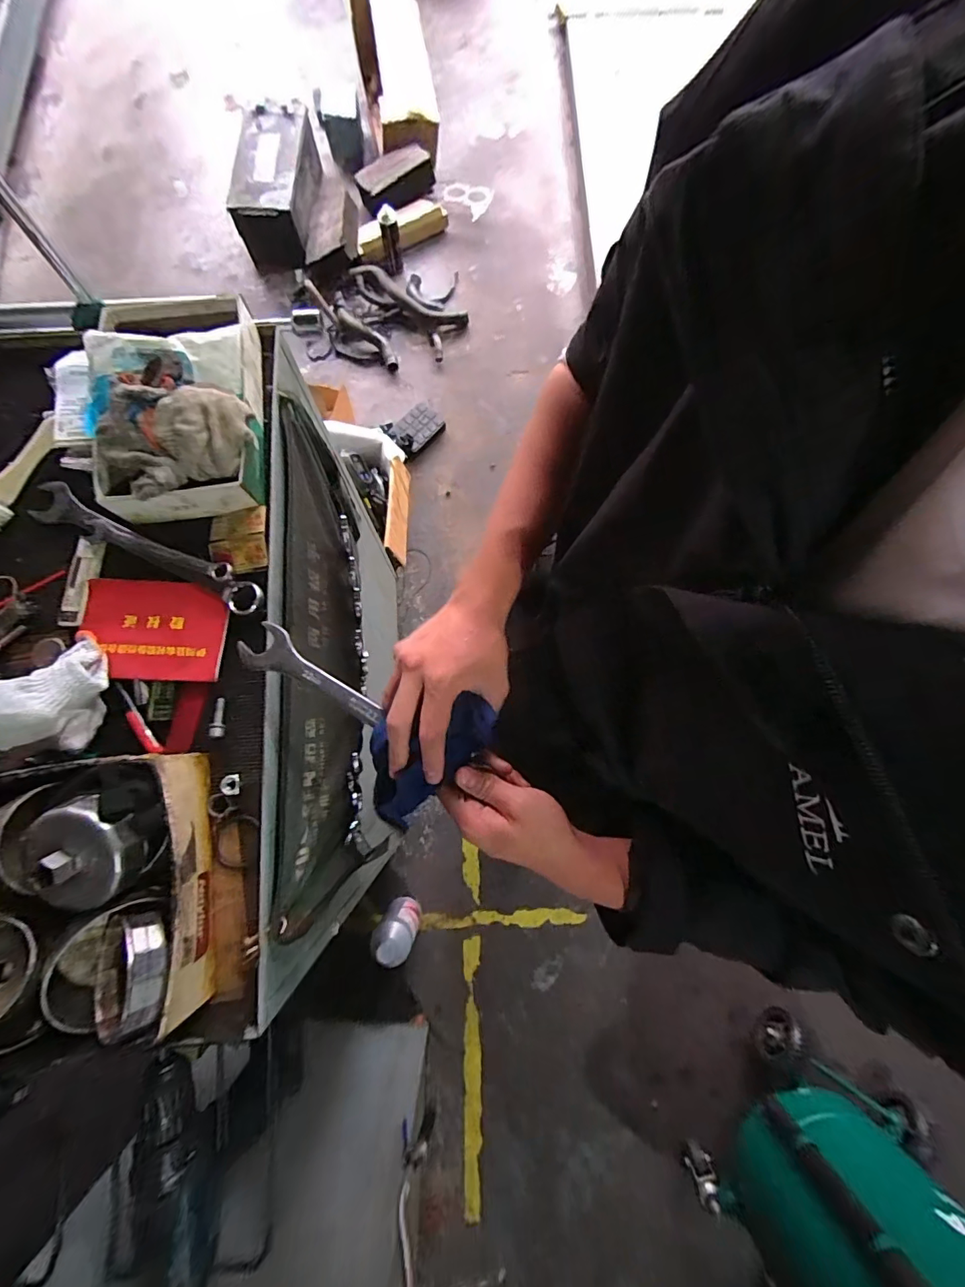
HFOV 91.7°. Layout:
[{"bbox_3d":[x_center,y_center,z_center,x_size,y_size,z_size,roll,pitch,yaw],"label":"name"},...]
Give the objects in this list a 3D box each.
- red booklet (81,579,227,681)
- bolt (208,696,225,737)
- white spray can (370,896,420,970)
[{"bbox_3d":[-0.322,-0.014,0.459,0.137,0.009,0.097,2,78,-1],"label":"red booklet"},{"bbox_3d":[-0.249,0.070,0.444,0.011,0.008,0.037,4,78,0],"label":"bolt"},{"bbox_3d":[-0.208,0.707,1.164,0.098,0.252,0.085,37,80,7],"label":"white spray can"}]

